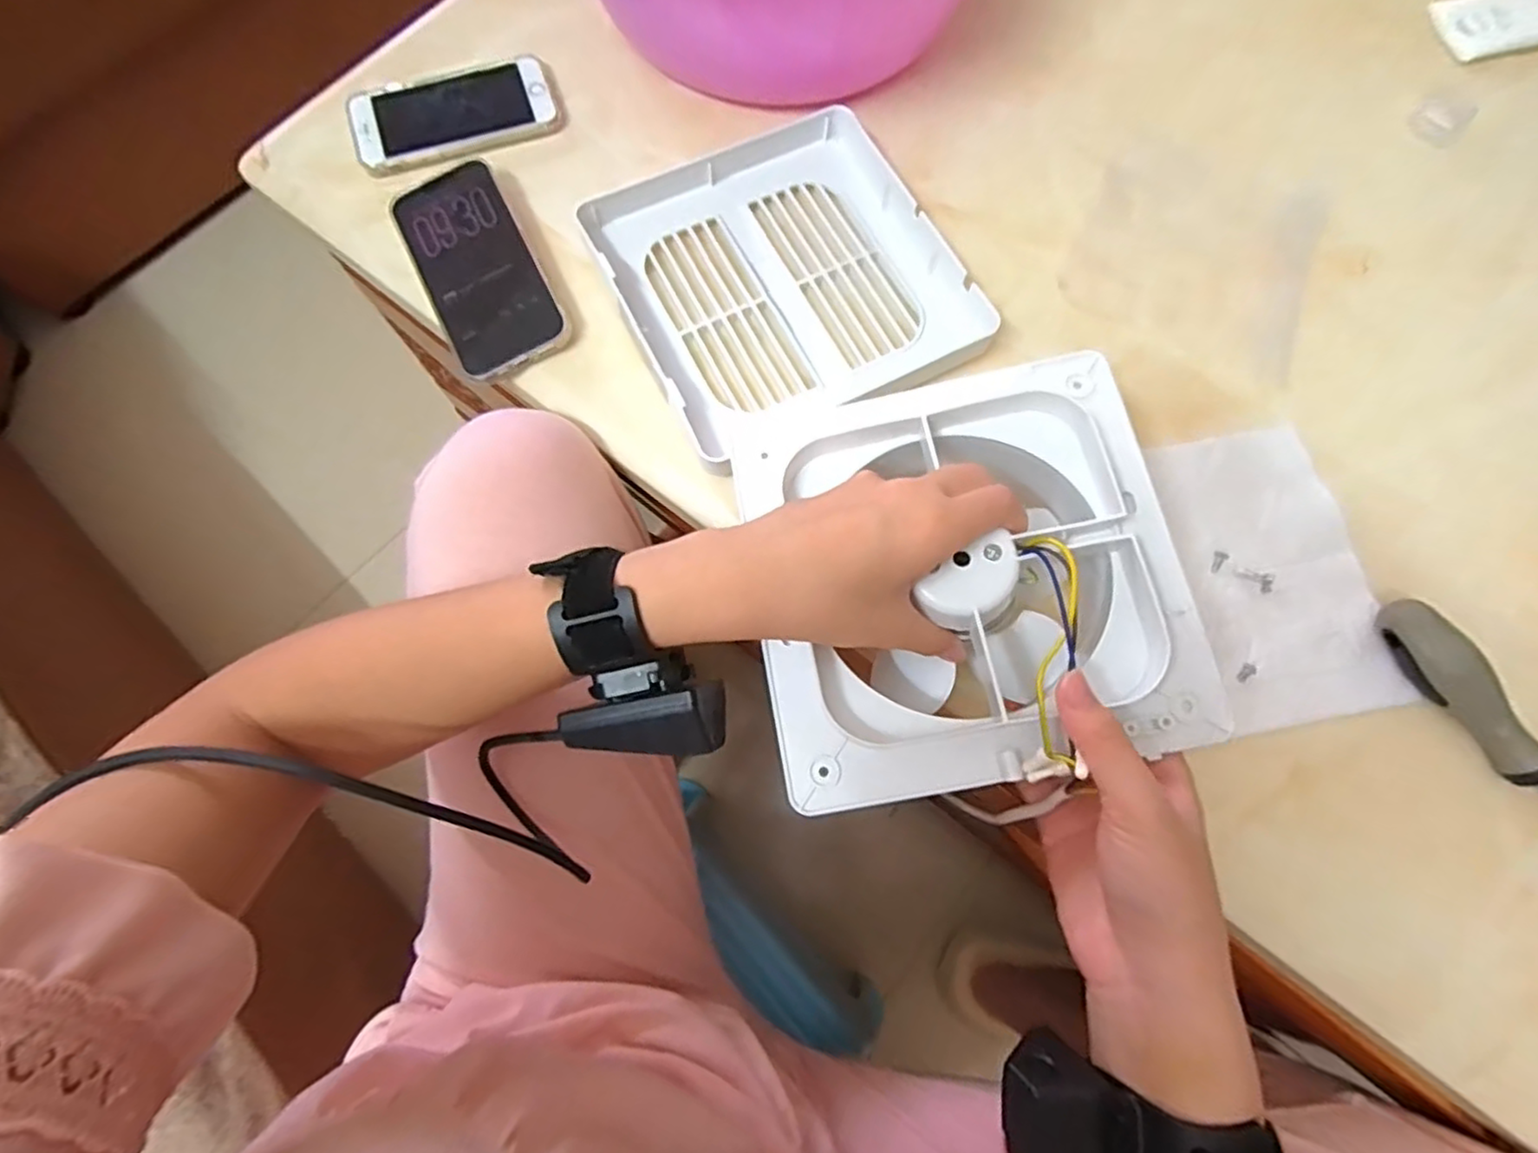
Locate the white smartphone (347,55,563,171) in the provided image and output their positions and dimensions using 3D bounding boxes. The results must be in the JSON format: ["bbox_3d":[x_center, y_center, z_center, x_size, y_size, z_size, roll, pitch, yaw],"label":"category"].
[{"bbox_3d":[-0.224,-0.333,0.489,0.140,0.011,0.079,-20,75,-7],"label":"white smartphone"}]

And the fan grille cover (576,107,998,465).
[{"bbox_3d":[0.008,-0.194,0.441,0.199,0.028,0.208,-28,76,-9],"label":"fan grille cover"}]

